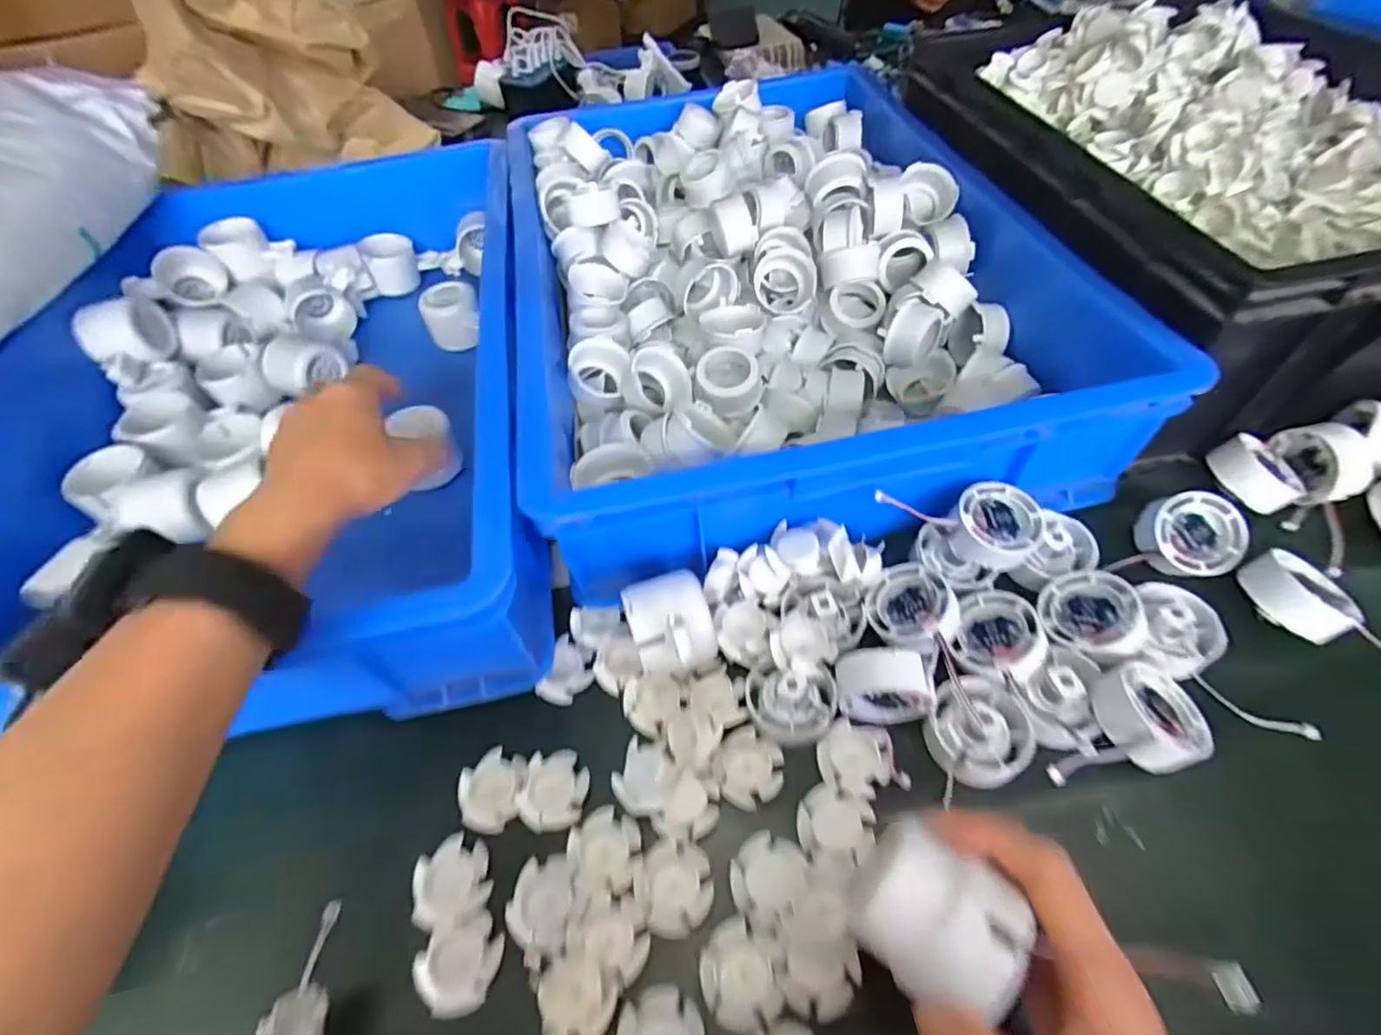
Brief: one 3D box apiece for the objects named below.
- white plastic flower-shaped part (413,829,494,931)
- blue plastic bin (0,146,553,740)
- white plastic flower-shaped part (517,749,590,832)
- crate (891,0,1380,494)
[{"bbox_3d":[-0.132,0.200,0.332,0.039,0.012,0.038,-22,55,-11],"label":"white plastic flower-shaped part"},{"bbox_3d":[-0.334,-0.103,0.505,0.417,0.125,0.567,-9,53,-2],"label":"blue plastic bin"},{"bbox_3d":[-0.080,0.161,0.356,0.037,0.014,0.042,2,54,6],"label":"white plastic flower-shaped part"},{"bbox_3d":[0.438,-0.280,0.514,0.348,0.152,0.450,-10,53,-3],"label":"crate"}]

